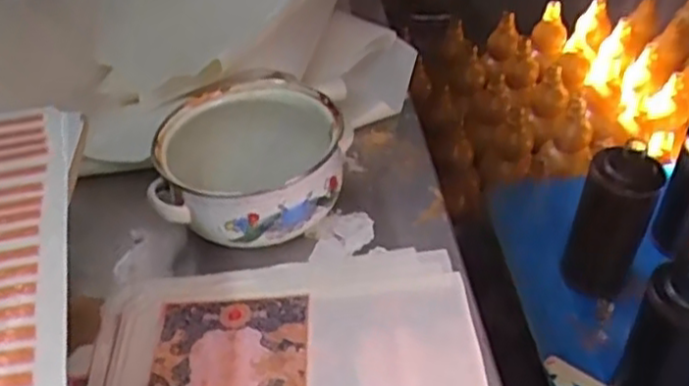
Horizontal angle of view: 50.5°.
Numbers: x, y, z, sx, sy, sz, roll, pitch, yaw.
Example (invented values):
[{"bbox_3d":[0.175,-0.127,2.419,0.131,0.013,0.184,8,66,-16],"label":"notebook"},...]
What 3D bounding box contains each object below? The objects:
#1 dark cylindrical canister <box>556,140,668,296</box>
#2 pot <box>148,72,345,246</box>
[{"bbox_3d":[0.306,0.035,0.838,0.076,0.180,0.075,-1,41,0],"label":"dark cylindrical canister"},{"bbox_3d":[-0.071,-0.023,0.553,0.134,0.068,0.135,-2,40,2],"label":"pot"}]

